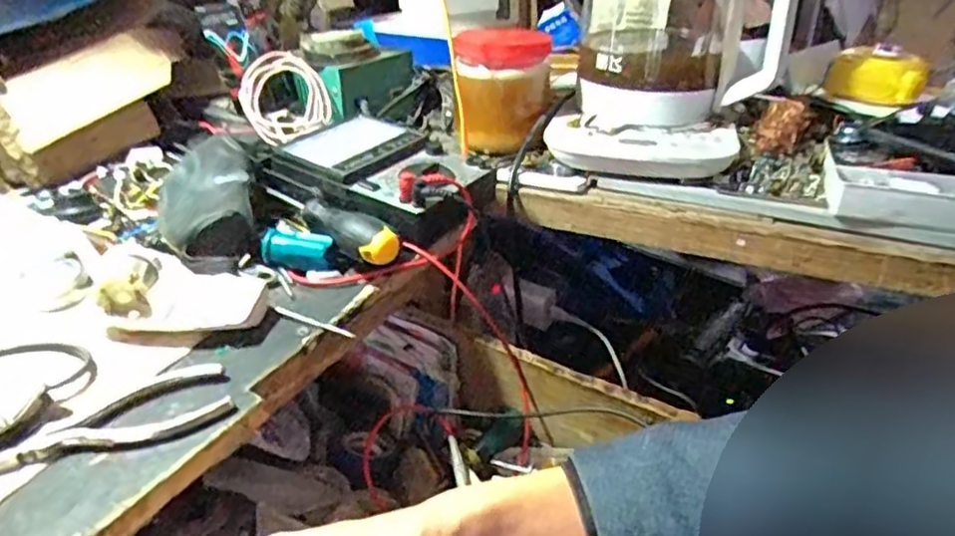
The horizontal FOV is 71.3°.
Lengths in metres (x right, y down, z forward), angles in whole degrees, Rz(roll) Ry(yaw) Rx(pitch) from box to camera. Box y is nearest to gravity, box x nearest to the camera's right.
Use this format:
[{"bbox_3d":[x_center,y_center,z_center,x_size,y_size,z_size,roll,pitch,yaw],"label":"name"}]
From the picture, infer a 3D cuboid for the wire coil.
[{"bbox_3d":[-0.198,-0.175,0.680,0.085,0.090,0.034,-24,1,-16],"label":"wire coil"}]

